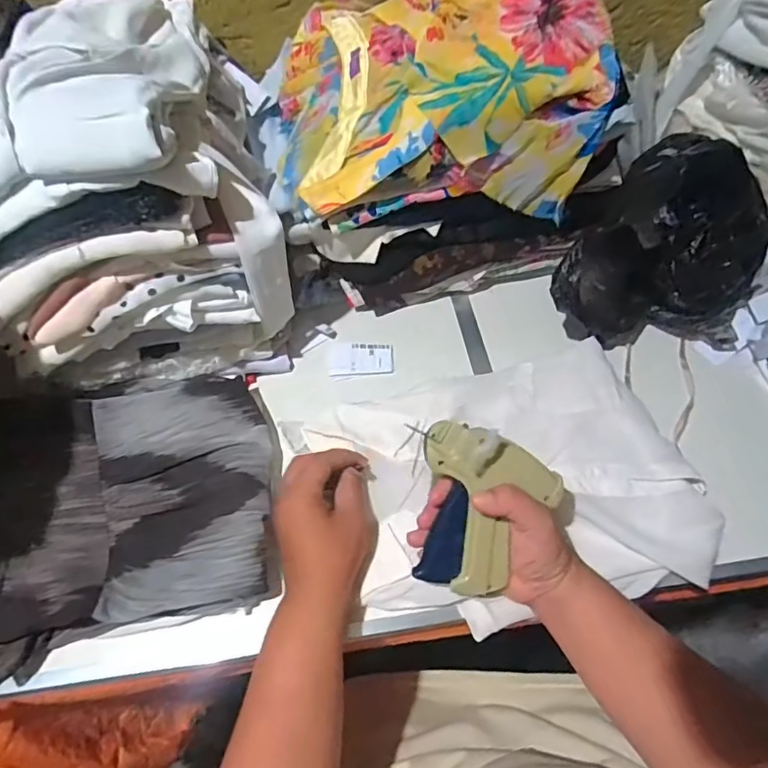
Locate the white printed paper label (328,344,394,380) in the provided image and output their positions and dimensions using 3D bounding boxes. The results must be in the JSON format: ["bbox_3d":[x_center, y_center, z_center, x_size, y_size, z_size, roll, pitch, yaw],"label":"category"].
[{"bbox_3d":[-0.025,-0.028,0.586,0.070,0.004,0.050,-4,57,-2],"label":"white printed paper label"}]

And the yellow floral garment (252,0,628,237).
[{"bbox_3d":[0.036,-0.313,0.545,0.334,0.140,0.251,-8,57,-4],"label":"yellow floral garment"}]

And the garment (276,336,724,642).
[{"bbox_3d":[0.106,0.087,0.479,0.344,0.027,0.236,-14,58,-8],"label":"garment"}]

